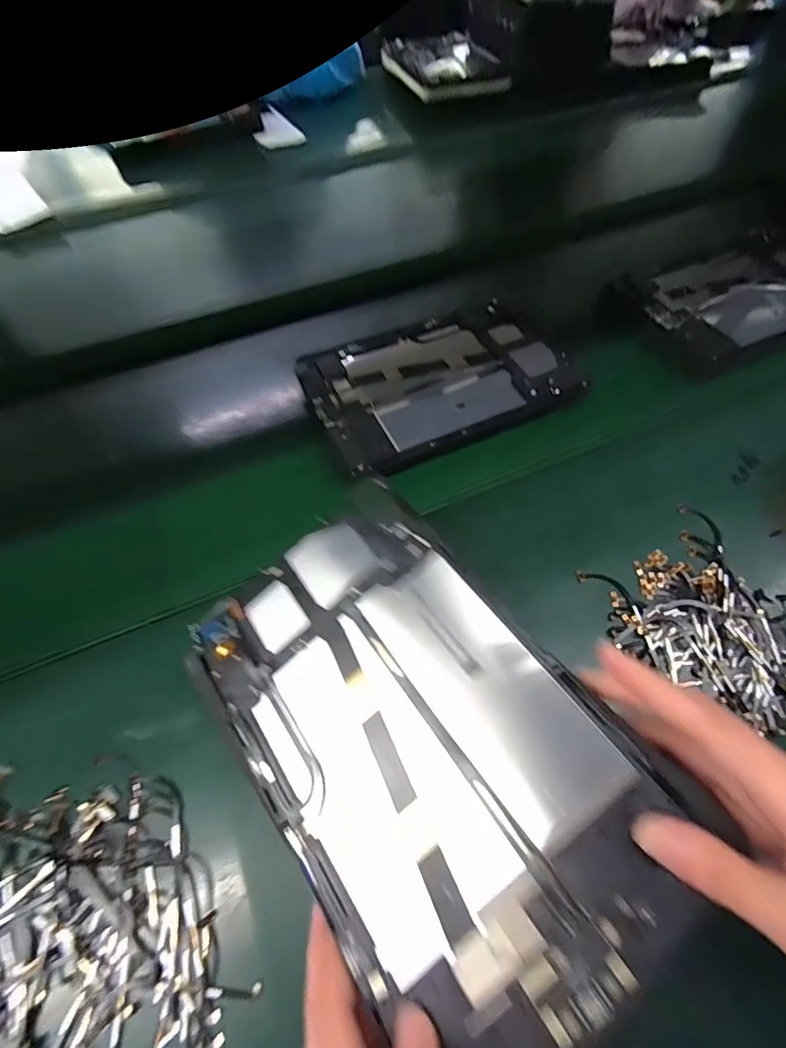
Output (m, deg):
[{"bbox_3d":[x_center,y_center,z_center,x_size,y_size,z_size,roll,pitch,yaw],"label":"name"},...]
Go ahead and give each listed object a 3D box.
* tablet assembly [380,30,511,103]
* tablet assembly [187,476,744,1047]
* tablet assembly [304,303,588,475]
[{"bbox_3d":[0.093,-0.791,0.782,0.173,0.028,0.256,-16,59,-8],"label":"tablet assembly"},{"bbox_3d":[0.008,0.099,0.221,0.154,0.006,0.236,-43,63,-3],"label":"tablet assembly"},{"bbox_3d":[0.044,-0.138,0.429,0.240,0.009,0.164,-20,60,-11],"label":"tablet assembly"}]

